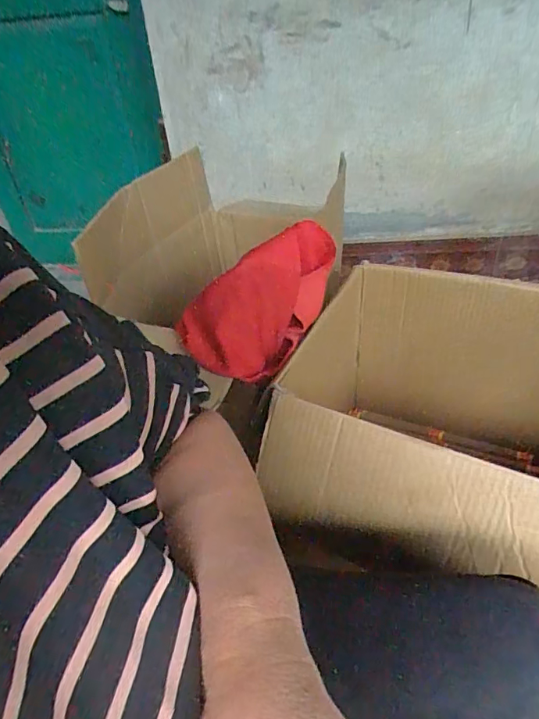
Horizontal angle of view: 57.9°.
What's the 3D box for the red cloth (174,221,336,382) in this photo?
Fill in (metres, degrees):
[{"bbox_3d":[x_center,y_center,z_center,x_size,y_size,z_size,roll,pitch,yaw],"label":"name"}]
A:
[{"bbox_3d":[0.004,-0.076,0.625,0.205,0.124,0.078,-34,47,-30],"label":"red cloth"}]

